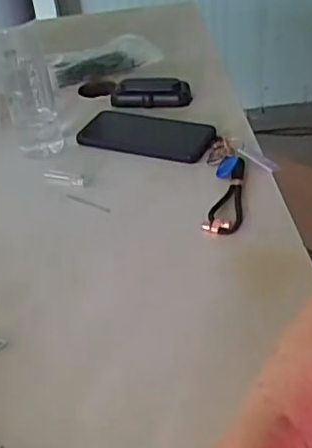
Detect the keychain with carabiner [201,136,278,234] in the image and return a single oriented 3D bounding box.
[{"bbox_3d":[0.090,-0.047,0.630,0.073,0.013,0.160,1,39,10],"label":"keychain with carabiner"}]

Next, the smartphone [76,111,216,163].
[{"bbox_3d":[-0.015,-0.115,0.730,0.168,0.006,0.089,13,42,24],"label":"smartphone"}]

